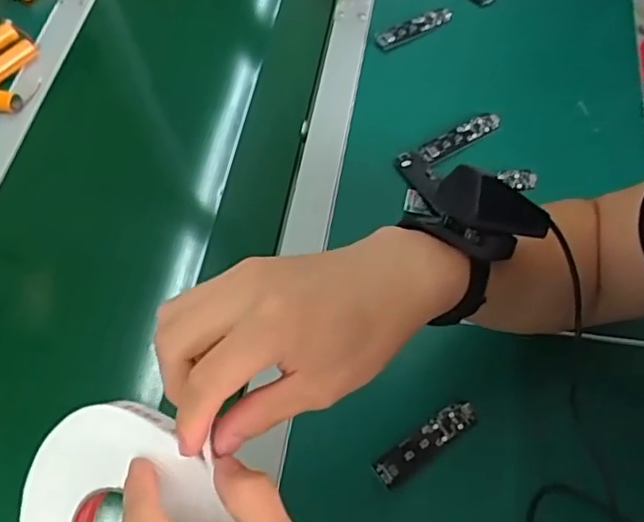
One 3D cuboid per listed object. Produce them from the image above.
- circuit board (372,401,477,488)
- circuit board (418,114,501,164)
[{"bbox_3d":[0.081,0.139,0.488,0.091,0.007,0.022,-32,63,-13],"label":"circuit board"},{"bbox_3d":[0.142,-0.125,0.637,0.091,0.013,0.023,-29,63,-12],"label":"circuit board"}]

